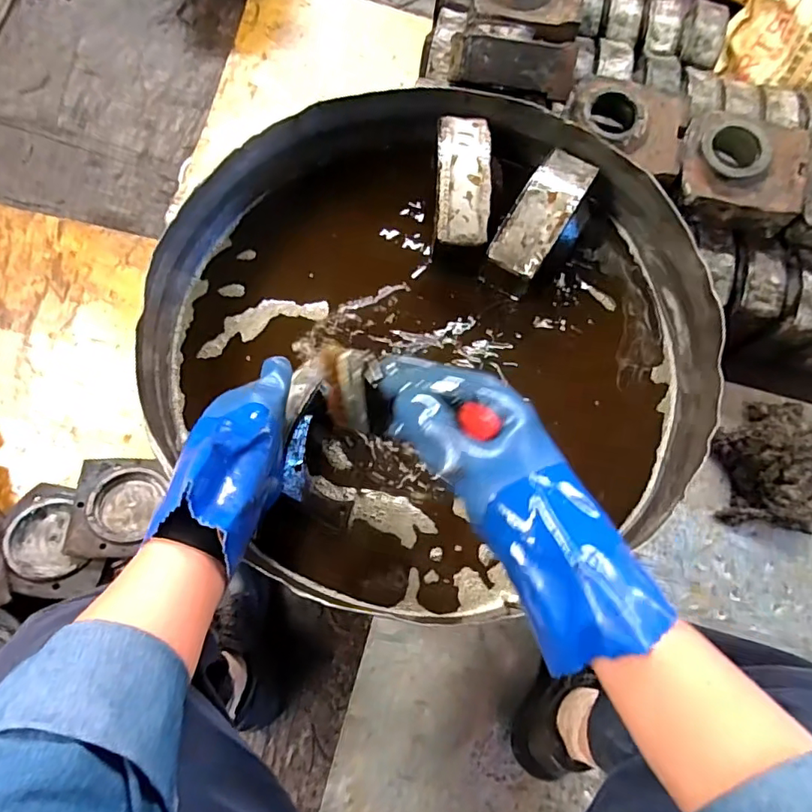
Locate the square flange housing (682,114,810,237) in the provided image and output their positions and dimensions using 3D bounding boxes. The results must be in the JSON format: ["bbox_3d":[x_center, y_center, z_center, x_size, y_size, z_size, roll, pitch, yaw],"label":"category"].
[{"bbox_3d":[0.509,-0.363,0.818,0.178,0.090,0.158,15,74,1],"label":"square flange housing"}]

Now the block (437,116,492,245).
[{"bbox_3d":[0.064,-0.253,0.589,0.057,0.036,0.150,3,75,-3],"label":"block"}]

